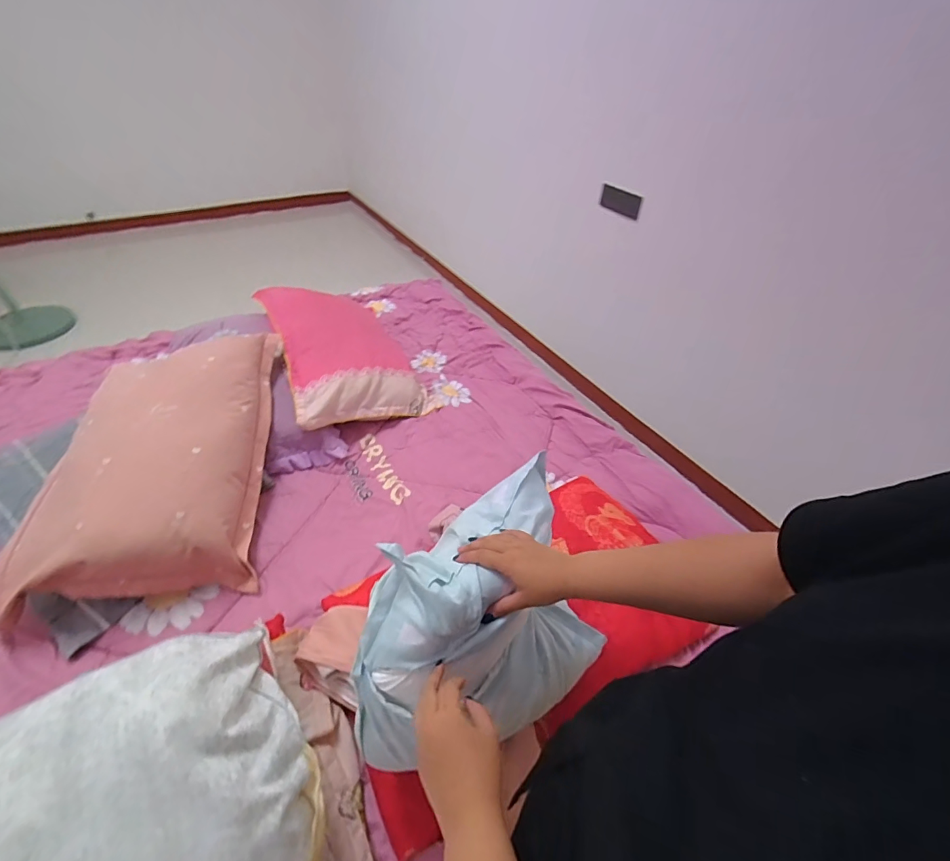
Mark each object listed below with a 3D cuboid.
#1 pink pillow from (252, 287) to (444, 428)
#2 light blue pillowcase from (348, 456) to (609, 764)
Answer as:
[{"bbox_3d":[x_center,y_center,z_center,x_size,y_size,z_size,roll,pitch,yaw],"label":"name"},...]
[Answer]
[{"bbox_3d":[-0.387,-0.246,1.298,0.357,0.182,0.558,-19,48,-21],"label":"pink pillow"},{"bbox_3d":[0.027,0.240,0.568,0.346,0.224,0.236,-33,54,-32],"label":"light blue pillowcase"}]

